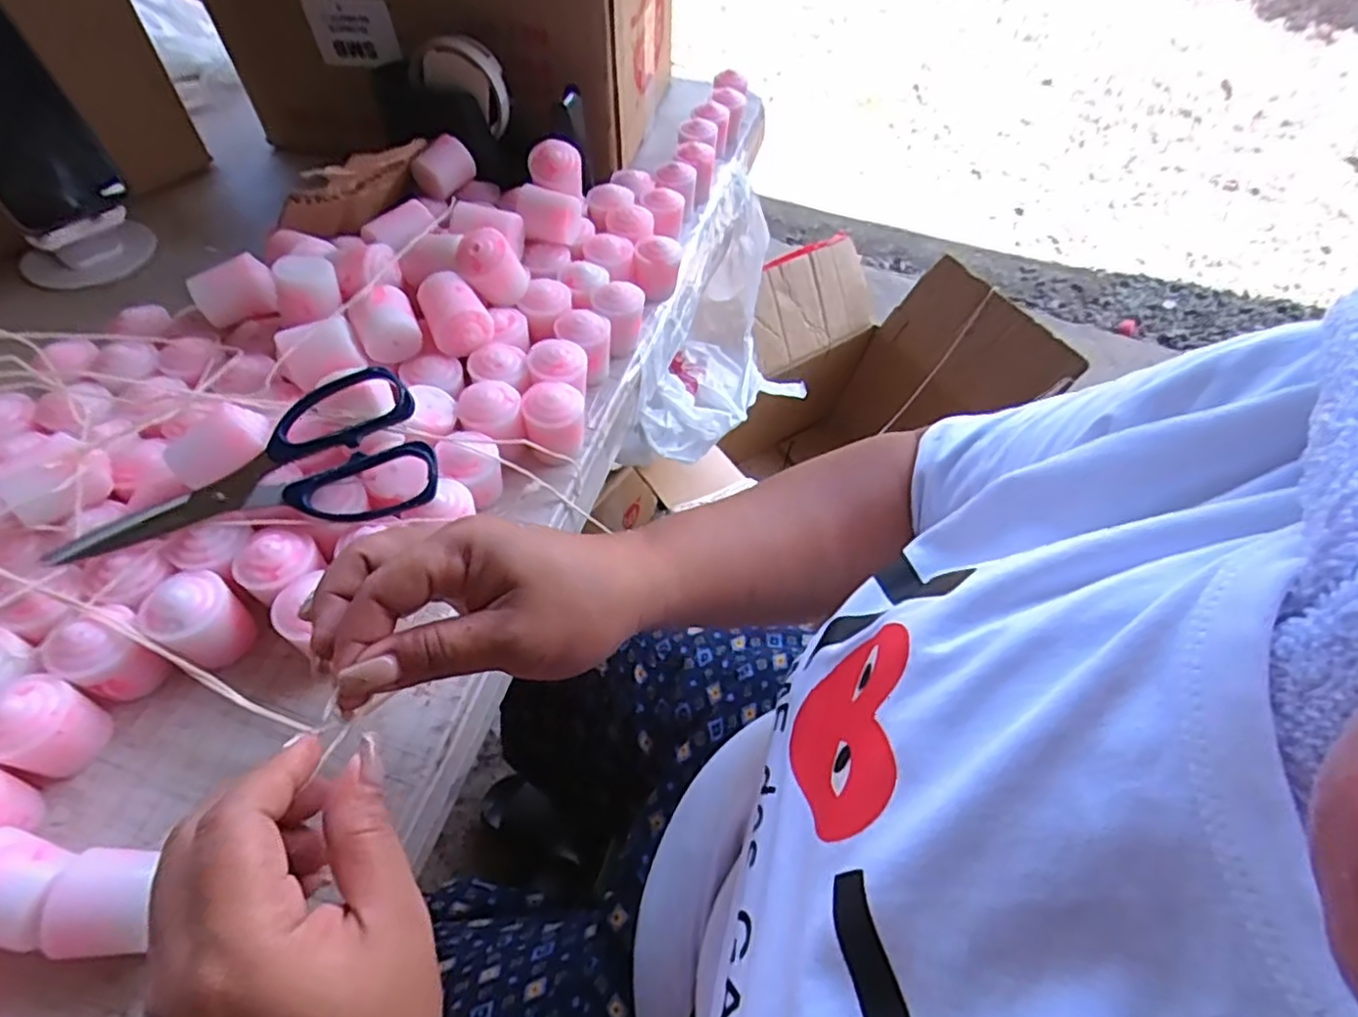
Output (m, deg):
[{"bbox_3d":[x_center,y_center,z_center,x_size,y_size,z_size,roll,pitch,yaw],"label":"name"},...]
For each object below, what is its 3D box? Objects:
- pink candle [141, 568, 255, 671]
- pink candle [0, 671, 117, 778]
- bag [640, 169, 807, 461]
[{"bbox_3d":[-0.243,0.057,0.345,0.038,0.047,0.038,26,56,15],"label":"pink candle"},{"bbox_3d":[-0.290,0.100,0.309,0.037,0.038,0.036,2,54,-2],"label":"pink candle"},{"bbox_3d":[0.056,-0.160,0.662,0.131,0.170,0.336,14,54,7],"label":"bag"}]

